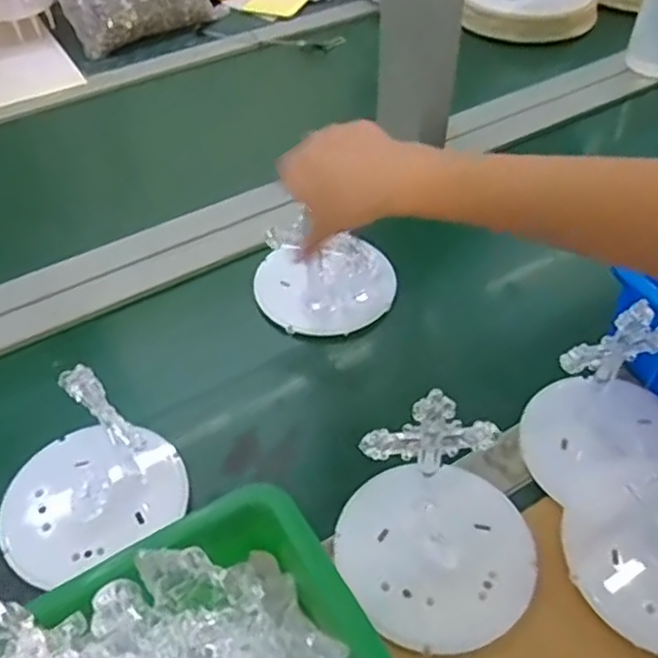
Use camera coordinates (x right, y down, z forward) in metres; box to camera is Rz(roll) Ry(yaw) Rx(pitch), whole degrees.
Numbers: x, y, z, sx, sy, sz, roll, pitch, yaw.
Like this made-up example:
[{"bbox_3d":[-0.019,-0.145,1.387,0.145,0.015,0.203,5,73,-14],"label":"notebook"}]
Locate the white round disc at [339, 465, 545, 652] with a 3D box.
[{"bbox_3d":[0.072,0.147,0.460,0.121,0.011,0.123,-1,48,1],"label":"white round disc"}]

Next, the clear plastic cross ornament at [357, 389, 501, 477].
[{"bbox_3d":[0.063,0.064,0.422,0.082,0.077,0.009,-2,48,0],"label":"clear plastic cross ornament"}]

